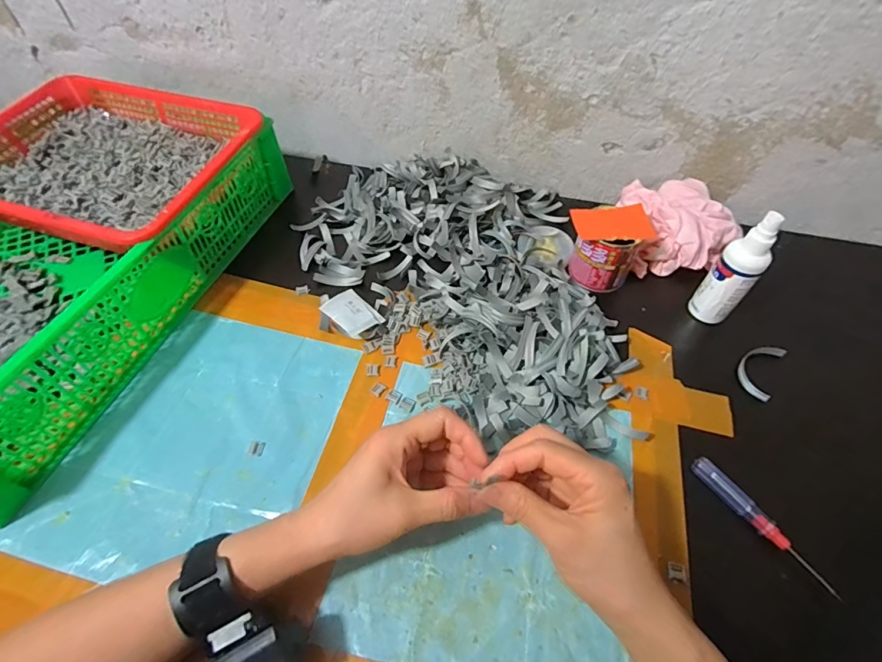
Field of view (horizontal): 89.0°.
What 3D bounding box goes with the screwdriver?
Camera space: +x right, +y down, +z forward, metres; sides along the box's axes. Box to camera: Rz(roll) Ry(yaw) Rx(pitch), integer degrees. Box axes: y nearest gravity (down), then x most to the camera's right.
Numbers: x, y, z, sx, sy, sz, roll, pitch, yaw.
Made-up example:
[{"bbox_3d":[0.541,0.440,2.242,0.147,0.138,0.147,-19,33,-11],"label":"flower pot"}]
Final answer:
[{"bbox_3d":[0.252,0.152,0.357,0.013,0.014,0.118,-25,57,-19],"label":"screwdriver"}]

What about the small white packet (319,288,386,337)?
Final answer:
[{"bbox_3d":[-0.093,-0.020,0.470,0.040,0.009,0.064,-38,57,-24],"label":"small white packet"}]

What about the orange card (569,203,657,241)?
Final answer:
[{"bbox_3d":[0.182,-0.114,0.474,0.081,0.006,0.050,-5,53,-5],"label":"orange card"}]

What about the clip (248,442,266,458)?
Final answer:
[{"bbox_3d":[-0.160,0.102,0.391,0.013,0.004,0.013,2,52,1],"label":"clip"}]

